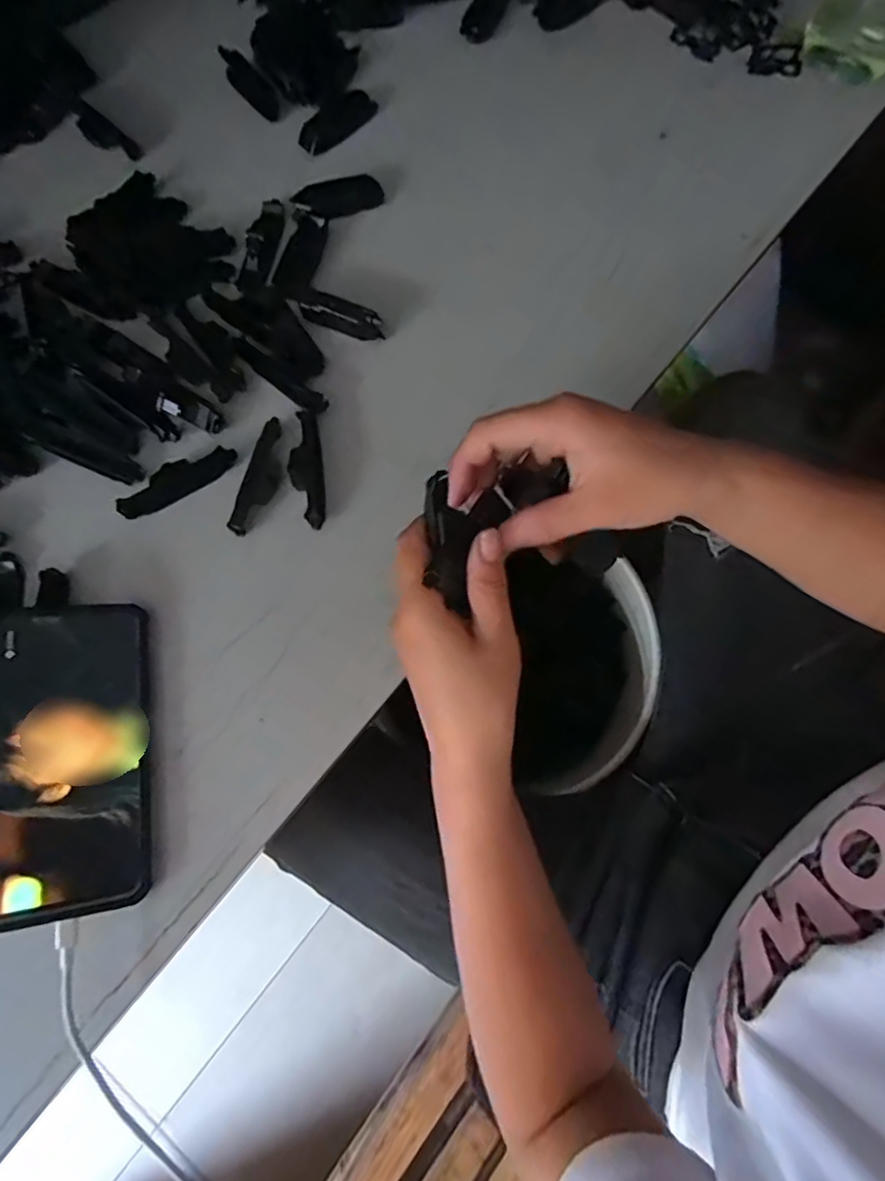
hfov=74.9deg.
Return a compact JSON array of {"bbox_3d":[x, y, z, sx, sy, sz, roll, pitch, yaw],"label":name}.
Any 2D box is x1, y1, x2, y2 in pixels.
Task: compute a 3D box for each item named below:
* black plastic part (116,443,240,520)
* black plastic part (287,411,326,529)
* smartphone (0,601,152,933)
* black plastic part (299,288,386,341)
[{"bbox_3d":[-0.173,-0.072,0.376,0.079,0.007,0.022,-30,80,-7],"label":"black plastic part"},{"bbox_3d":[-0.089,-0.080,0.379,0.022,0.010,0.079,-8,78,-3],"label":"black plastic part"},{"bbox_3d":[-0.209,0.091,0.324,0.081,0.009,0.167,-5,76,-24],"label":"smartphone"},{"bbox_3d":[-0.069,-0.189,0.398,0.058,0.018,0.016,22,78,3],"label":"black plastic part"}]

